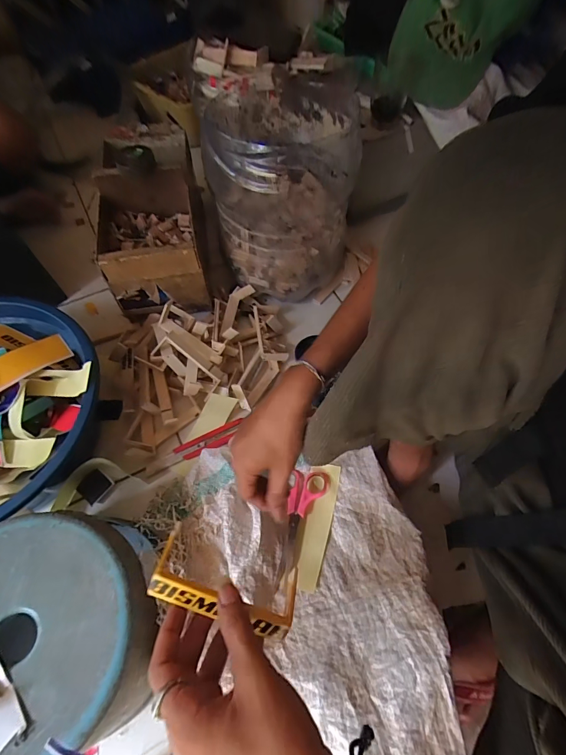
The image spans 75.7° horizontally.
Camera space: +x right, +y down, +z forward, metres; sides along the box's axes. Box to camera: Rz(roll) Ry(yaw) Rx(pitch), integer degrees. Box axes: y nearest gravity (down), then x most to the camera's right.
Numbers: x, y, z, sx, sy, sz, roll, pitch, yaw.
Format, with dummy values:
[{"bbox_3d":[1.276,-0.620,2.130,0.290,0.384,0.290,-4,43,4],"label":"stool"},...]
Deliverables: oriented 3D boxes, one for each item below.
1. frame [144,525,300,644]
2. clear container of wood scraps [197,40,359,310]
[{"bbox_3d":[-0.044,0.163,0.290,0.113,0.015,0.054,20,62,-6],"label":"frame"},{"bbox_3d":[-0.002,-0.352,0.649,0.244,0.289,0.302,-5,61,-3],"label":"clear container of wood scraps"}]

